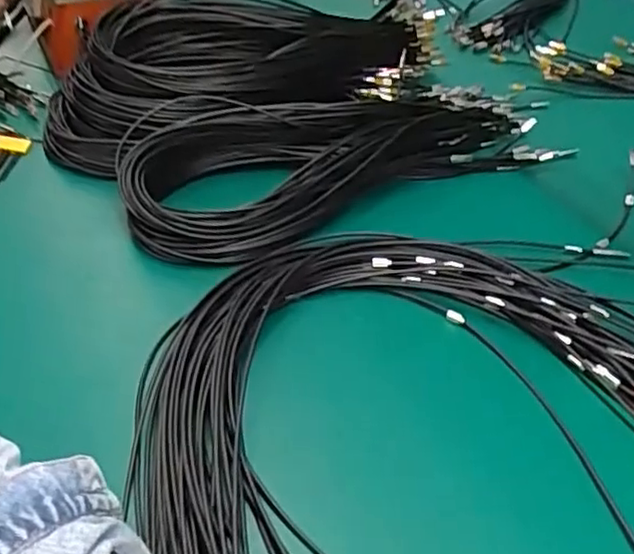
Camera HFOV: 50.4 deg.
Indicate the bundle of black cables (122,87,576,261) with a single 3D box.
[{"bbox_3d":[0.026,-0.155,0.758,0.504,0.062,0.230,-22,47,-23],"label":"bundle of black cables"}]

